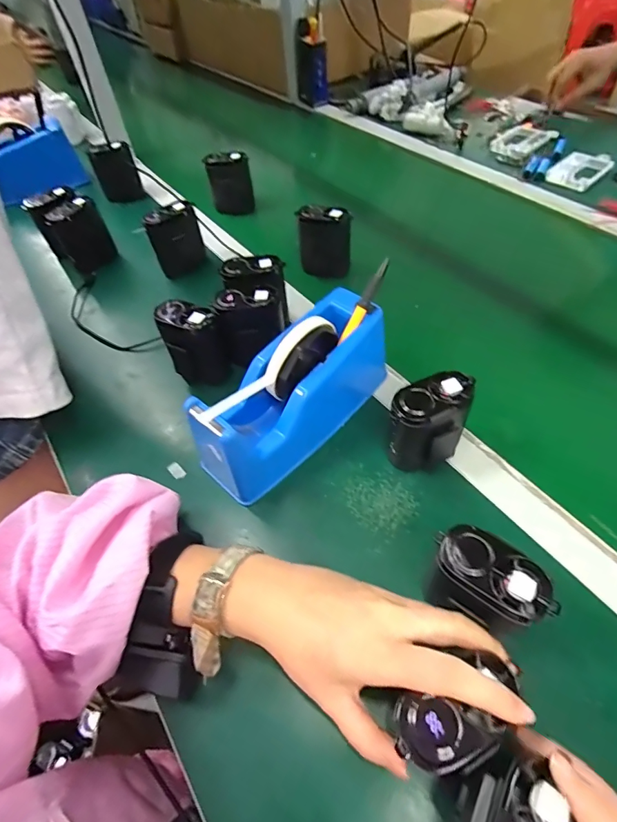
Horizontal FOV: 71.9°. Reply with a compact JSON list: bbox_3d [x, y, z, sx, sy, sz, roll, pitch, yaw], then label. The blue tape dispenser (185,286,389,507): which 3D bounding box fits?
[{"bbox_3d":[-0.012,-0.021,0.386,0.069,0.106,0.203,35,63,26],"label":"blue tape dispenser"}]

